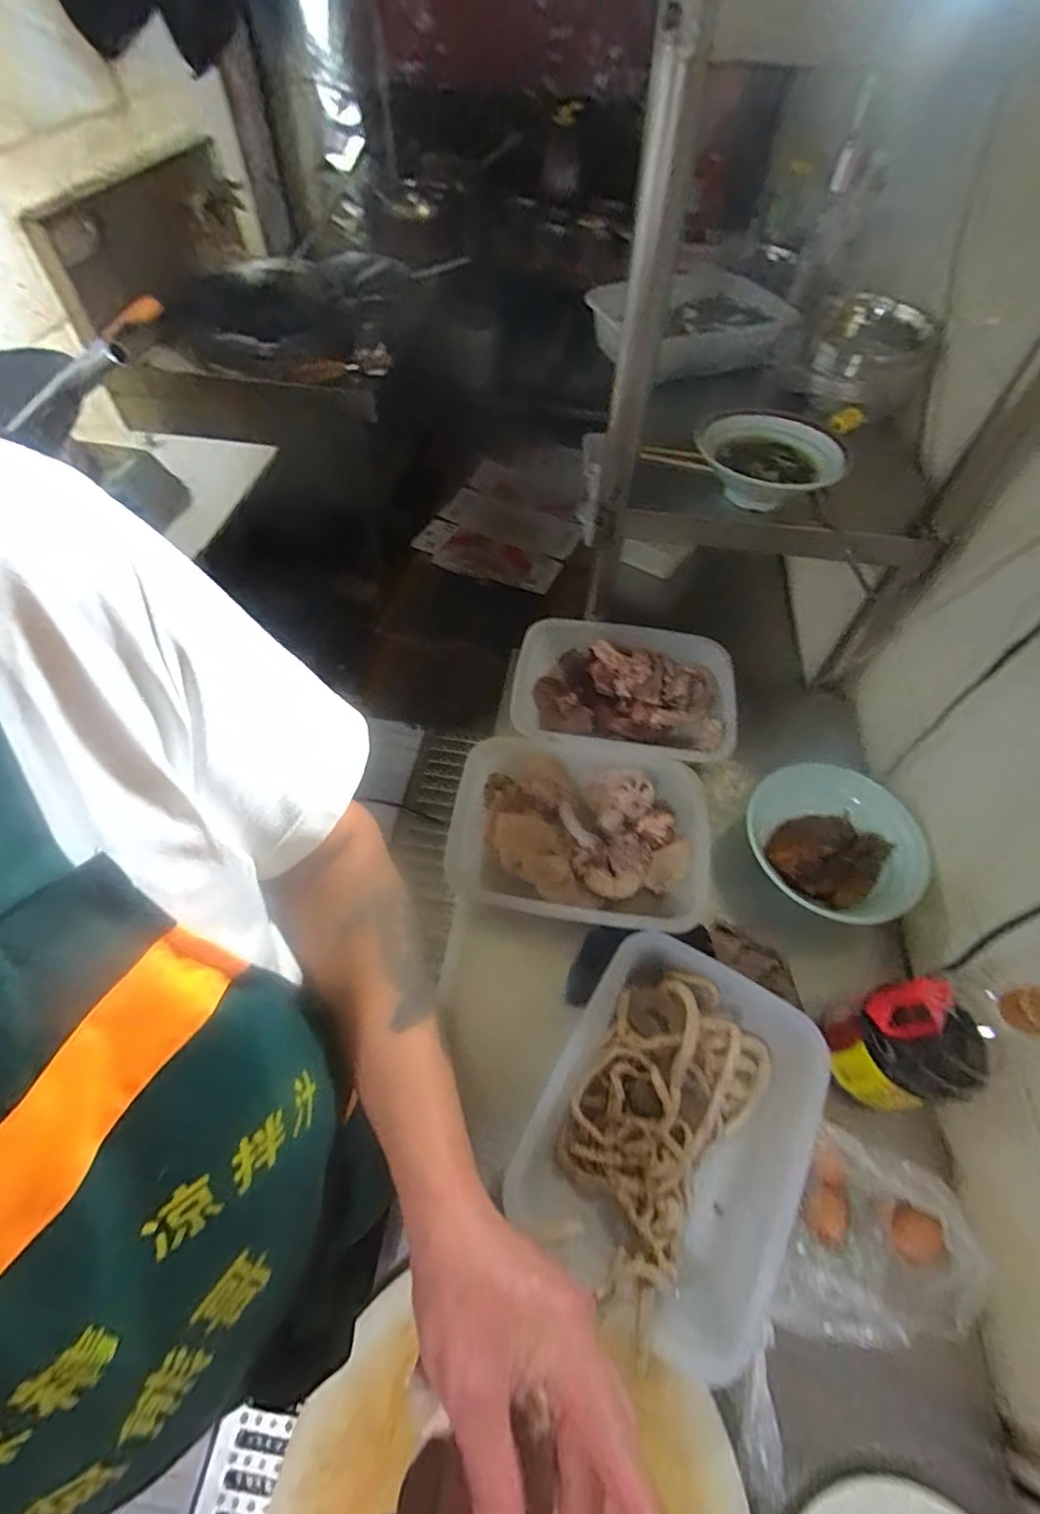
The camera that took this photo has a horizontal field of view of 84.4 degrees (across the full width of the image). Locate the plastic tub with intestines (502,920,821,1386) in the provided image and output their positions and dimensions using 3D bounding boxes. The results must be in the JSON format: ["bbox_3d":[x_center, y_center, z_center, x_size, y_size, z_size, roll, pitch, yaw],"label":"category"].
[{"bbox_3d":[0.168,0.395,0.620,0.260,0.075,0.334,27,60,15],"label":"plastic tub with intestines"}]

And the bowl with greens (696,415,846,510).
[{"bbox_3d":[0.353,-0.414,0.821,0.186,0.066,0.186,1,57,-1],"label":"bowl with greens"}]

